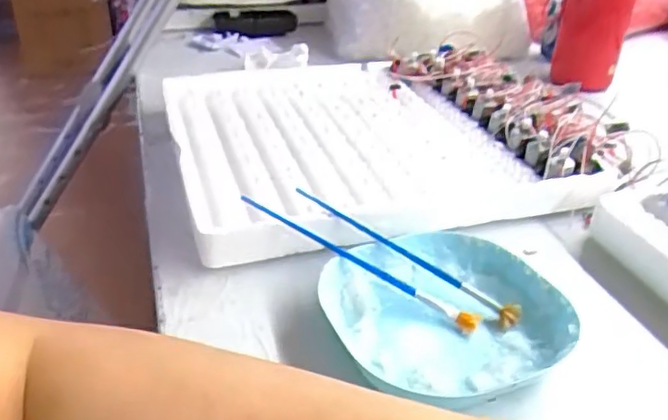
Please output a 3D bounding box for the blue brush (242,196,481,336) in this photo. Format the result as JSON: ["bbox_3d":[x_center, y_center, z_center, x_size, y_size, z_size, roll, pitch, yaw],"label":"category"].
[{"bbox_3d":[0.013,0.031,0.384,0.163,0.010,0.012,28,42,13],"label":"blue brush"}]

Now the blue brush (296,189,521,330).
[{"bbox_3d":[0.042,0.027,0.396,0.162,0.017,0.015,30,44,22],"label":"blue brush"}]

